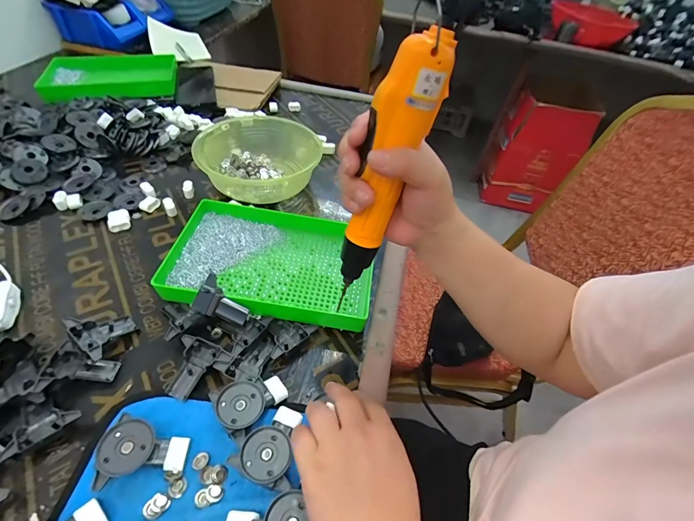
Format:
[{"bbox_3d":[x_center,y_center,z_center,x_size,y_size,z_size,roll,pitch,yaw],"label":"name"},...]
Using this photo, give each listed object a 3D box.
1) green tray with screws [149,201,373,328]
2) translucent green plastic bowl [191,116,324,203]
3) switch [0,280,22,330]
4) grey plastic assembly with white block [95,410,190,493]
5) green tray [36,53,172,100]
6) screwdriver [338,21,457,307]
[{"bbox_3d":[-0.092,0.003,0.452,0.249,0.040,0.154,10,47,2],"label":"green tray with screws"},{"bbox_3d":[-0.151,-0.184,0.596,0.194,0.066,0.209,4,47,-4],"label":"translucent green plastic bowl"},{"bbox_3d":[-0.373,0.049,0.387,0.016,0.022,0.063,-8,49,-15],"label":"switch"},{"bbox_3d":[-0.174,0.166,0.297,0.065,0.025,0.051,14,48,6],"label":"grey plastic assembly with white block"},{"bbox_3d":[-0.501,-0.386,0.754,0.258,0.041,0.199,-9,50,-15],"label":"green tray"},{"bbox_3d":[0.024,-0.060,0.278,0.034,0.211,0.036,-22,53,-41],"label":"screwdriver"}]

